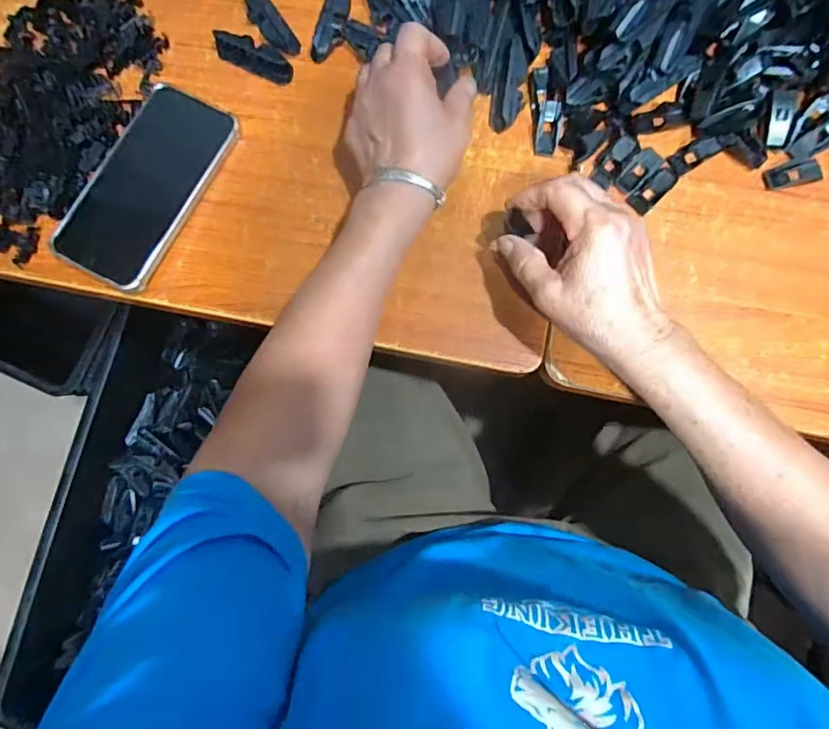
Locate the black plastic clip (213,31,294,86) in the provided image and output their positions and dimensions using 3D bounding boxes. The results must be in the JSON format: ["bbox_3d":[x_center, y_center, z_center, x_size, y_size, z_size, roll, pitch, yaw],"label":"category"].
[{"bbox_3d":[-0.135,-0.262,0.430,0.069,0.016,0.025,28,85,7],"label":"black plastic clip"}]

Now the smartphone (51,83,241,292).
[{"bbox_3d":[-0.215,-0.145,0.412,0.083,0.010,0.166,26,80,1],"label":"smartphone"}]

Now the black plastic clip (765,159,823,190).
[{"bbox_3d":[0.293,-0.147,0.394,0.042,0.004,0.018,-12,82,2],"label":"black plastic clip"}]

